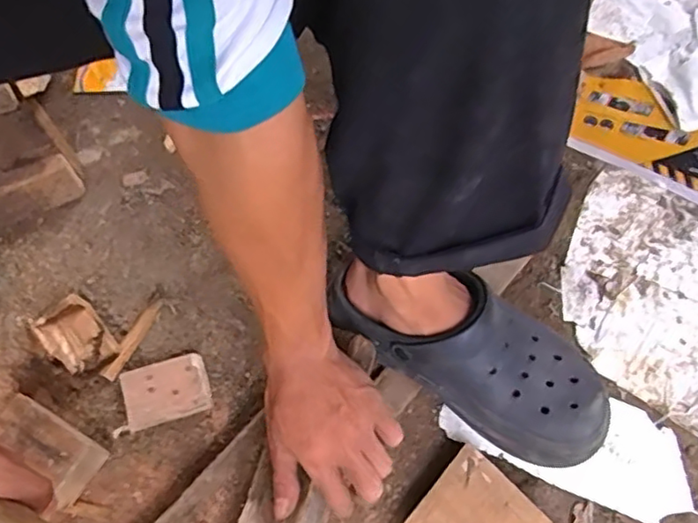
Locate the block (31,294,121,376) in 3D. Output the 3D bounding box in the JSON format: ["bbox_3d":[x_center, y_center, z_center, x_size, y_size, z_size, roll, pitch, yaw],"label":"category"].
[{"bbox_3d":[-0.272,0.080,0.610,0.053,0.036,0.078,-42,73,-16],"label":"block"}]

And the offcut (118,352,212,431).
[{"bbox_3d":[-0.181,0.129,0.599,0.080,0.021,0.057,-17,68,-7],"label":"offcut"}]

